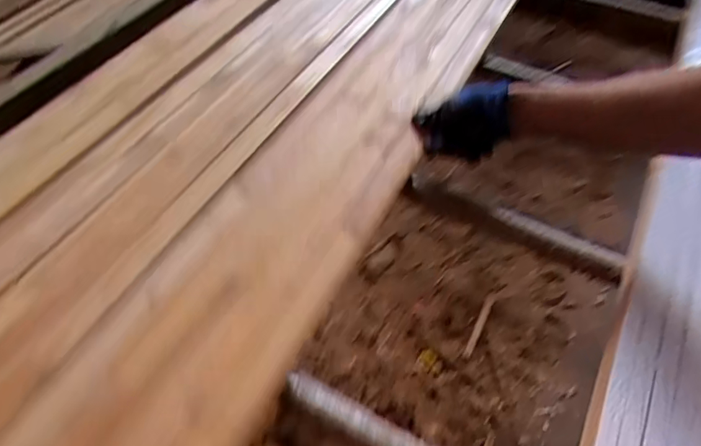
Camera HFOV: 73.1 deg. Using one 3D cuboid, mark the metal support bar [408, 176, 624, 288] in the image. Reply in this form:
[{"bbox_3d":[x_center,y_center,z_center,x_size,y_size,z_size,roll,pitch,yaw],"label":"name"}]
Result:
[{"bbox_3d":[0.193,0.000,0.573,0.260,0.030,0.033,25,57,17],"label":"metal support bar"}]

